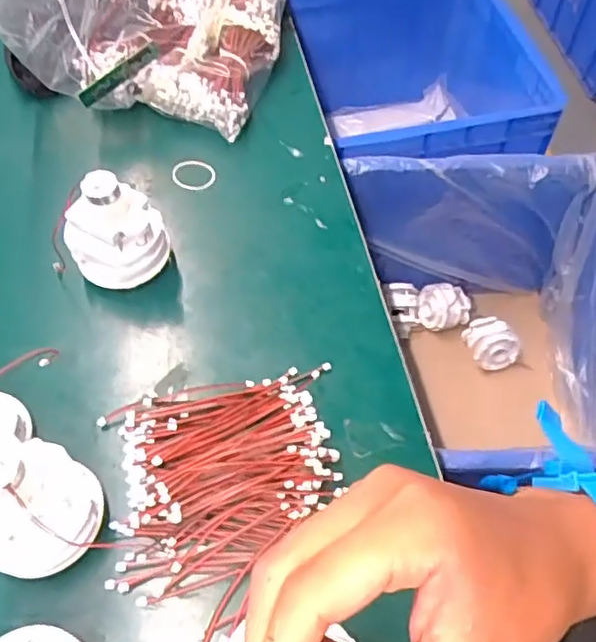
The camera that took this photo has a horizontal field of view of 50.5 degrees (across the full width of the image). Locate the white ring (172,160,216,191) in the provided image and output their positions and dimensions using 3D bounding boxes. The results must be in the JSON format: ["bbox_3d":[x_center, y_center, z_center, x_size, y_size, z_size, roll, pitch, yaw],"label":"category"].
[{"bbox_3d":[-0.091,-0.127,0.550,0.038,0.004,0.033,13,66,1],"label":"white ring"}]

